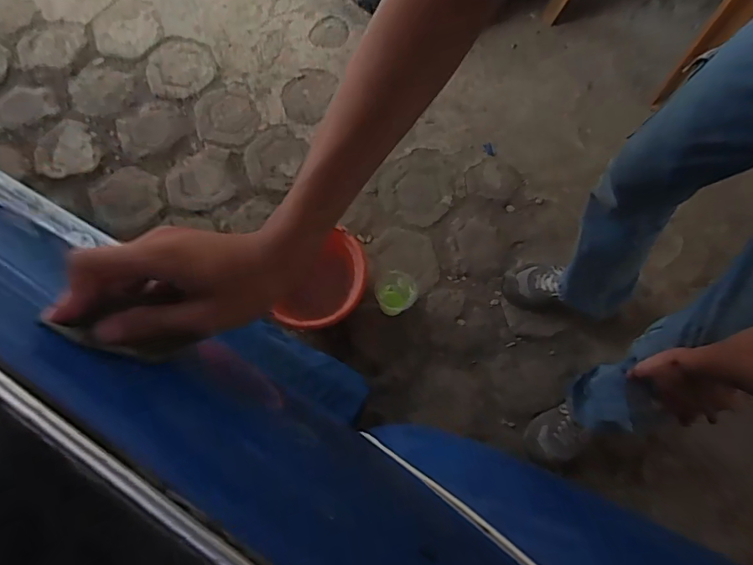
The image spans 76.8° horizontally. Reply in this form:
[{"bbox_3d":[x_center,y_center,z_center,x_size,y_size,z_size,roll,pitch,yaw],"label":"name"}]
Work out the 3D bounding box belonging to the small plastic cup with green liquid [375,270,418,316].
[{"bbox_3d":[0.044,0.029,1.121,0.094,0.107,0.091,1,74,-2],"label":"small plastic cup with green liquid"}]

